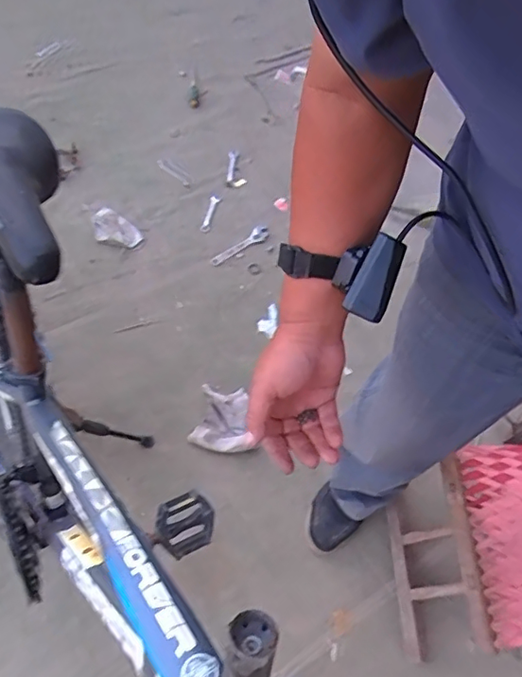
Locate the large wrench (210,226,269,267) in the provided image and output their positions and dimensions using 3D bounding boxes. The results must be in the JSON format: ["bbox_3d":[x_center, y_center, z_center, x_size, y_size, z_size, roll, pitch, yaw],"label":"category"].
[{"bbox_3d":[-0.053,-0.245,1.439,0.186,0.013,0.047,-38,66,-22],"label":"large wrench"}]

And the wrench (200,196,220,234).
[{"bbox_3d":[-0.141,-0.341,1.486,0.026,0.005,0.128,16,65,-1],"label":"wrench"}]

